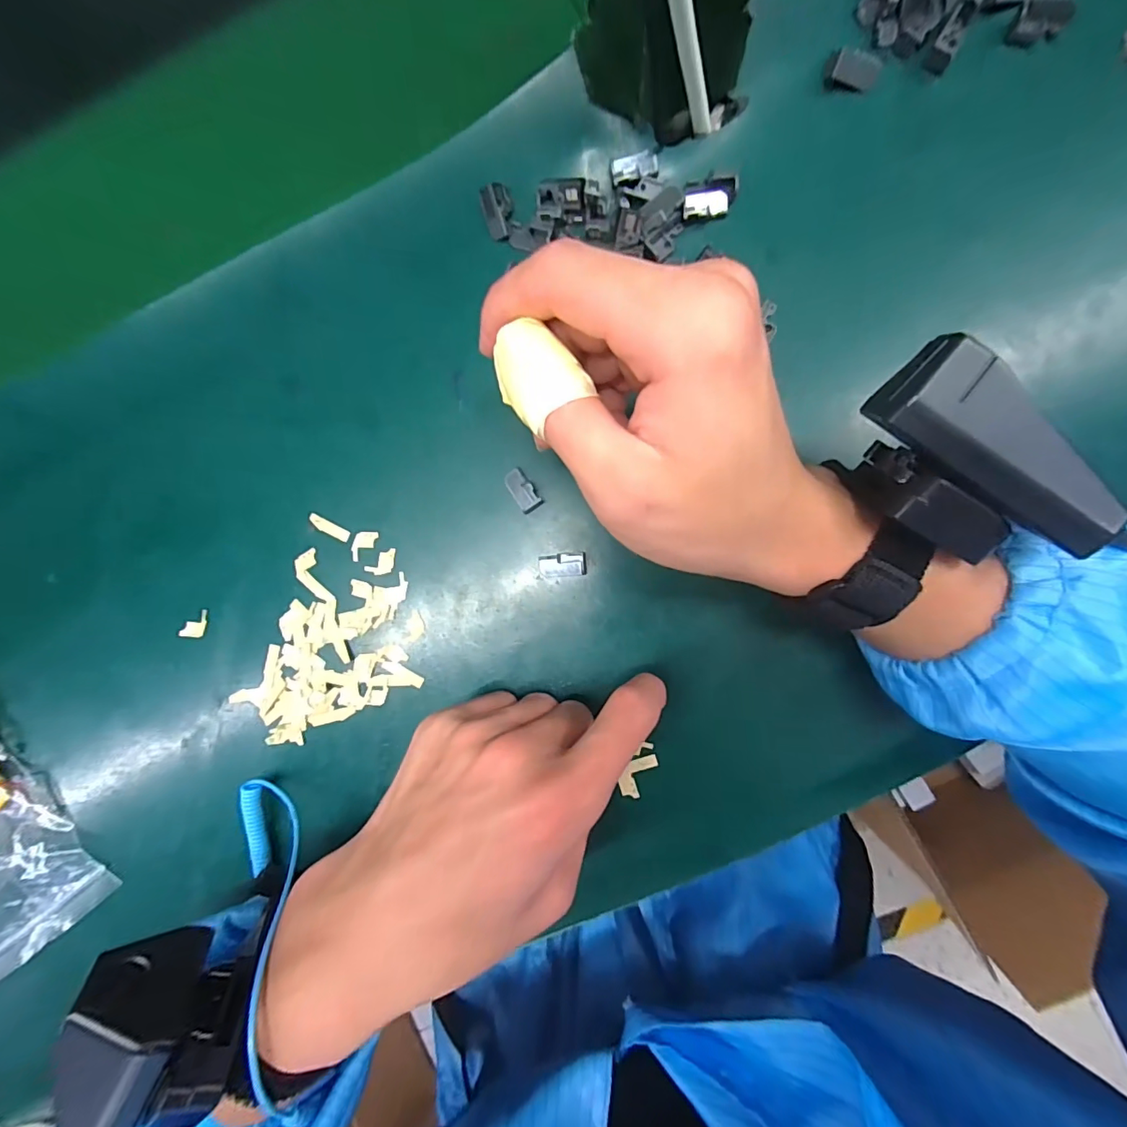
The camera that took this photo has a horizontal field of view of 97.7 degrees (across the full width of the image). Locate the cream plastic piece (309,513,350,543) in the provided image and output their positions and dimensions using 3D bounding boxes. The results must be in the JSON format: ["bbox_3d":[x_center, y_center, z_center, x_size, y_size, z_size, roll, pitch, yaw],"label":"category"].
[{"bbox_3d":[-0.115,-0.017,0.242,0.022,0.004,0.006,27,93,4],"label":"cream plastic piece"}]

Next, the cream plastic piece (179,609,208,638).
[{"bbox_3d":[-0.186,0.030,0.247,0.012,0.004,0.014,7,91,4],"label":"cream plastic piece"}]

